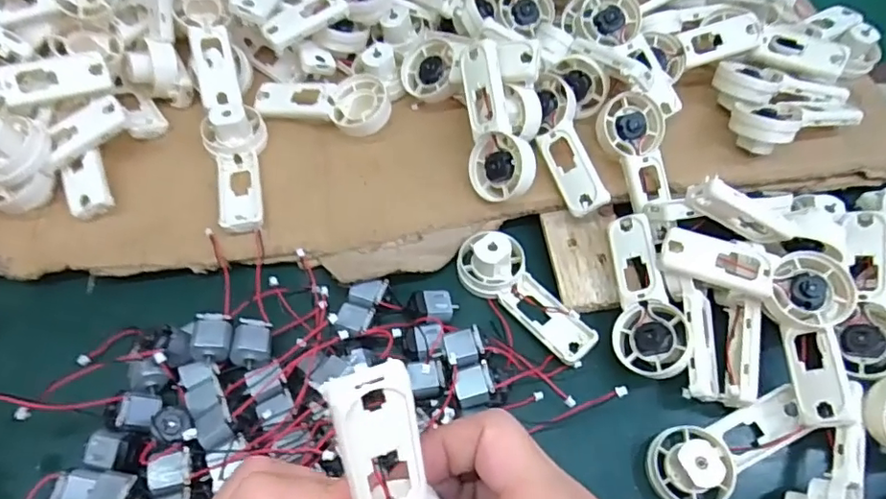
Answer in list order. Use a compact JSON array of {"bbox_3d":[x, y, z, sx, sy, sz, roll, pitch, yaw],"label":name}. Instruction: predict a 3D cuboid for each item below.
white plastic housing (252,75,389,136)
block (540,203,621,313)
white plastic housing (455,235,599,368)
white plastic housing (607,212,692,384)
[{"bbox_3d":[-0.080,-0.094,0.371,0.089,0.029,0.040,0,59,0],"label":"white plastic housing"},{"bbox_3d":[0.087,0.004,0.336,0.044,0.007,0.065,-6,60,-4],"label":"block"},{"bbox_3d":[0.045,0.028,0.324,0.037,0.020,0.091,-32,65,-18],"label":"white plastic housing"},{"bbox_3d":[0.114,0.024,0.314,0.038,0.015,0.093,-9,67,32],"label":"white plastic housing"}]

